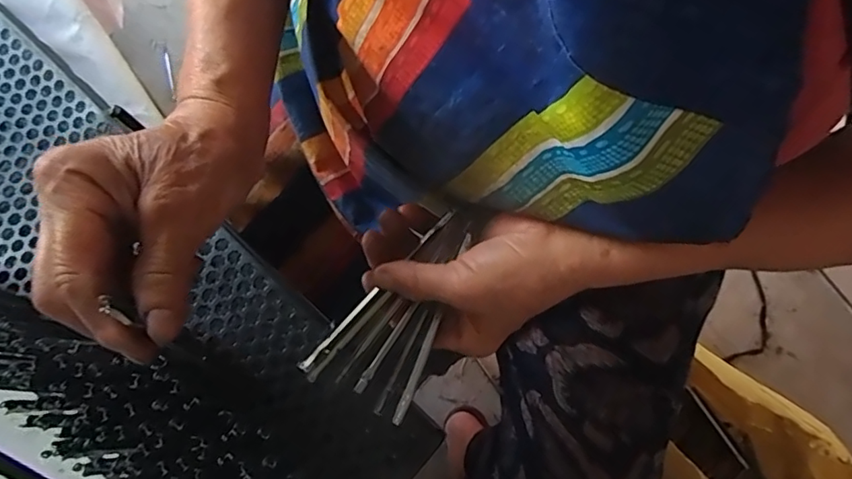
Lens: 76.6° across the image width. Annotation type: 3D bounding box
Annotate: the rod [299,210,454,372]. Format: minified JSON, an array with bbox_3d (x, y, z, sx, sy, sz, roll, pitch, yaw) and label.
[{"bbox_3d":[-0.027,0.028,0.323,0.005,0.004,0.128,41,75,9],"label":"rod"}]

